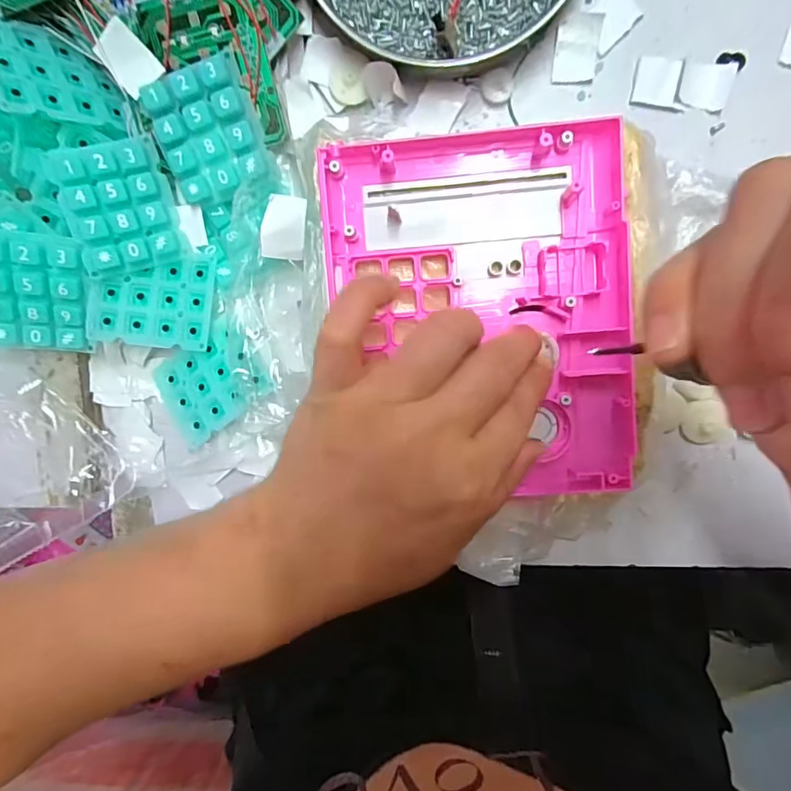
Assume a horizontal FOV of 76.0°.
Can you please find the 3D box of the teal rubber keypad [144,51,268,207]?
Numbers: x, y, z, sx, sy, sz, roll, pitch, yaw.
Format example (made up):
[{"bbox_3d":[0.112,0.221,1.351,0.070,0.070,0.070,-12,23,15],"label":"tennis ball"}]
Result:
[{"bbox_3d":[-0.089,-0.124,0.241,0.047,0.010,0.055,-21,110,3],"label":"teal rubber keypad"}]

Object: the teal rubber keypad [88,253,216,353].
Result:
[{"bbox_3d":[-0.124,-0.049,0.260,0.057,0.013,0.047,5,99,3],"label":"teal rubber keypad"}]

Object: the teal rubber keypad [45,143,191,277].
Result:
[{"bbox_3d":[-0.134,-0.092,0.246,0.048,0.011,0.057,-14,106,-12],"label":"teal rubber keypad"}]

